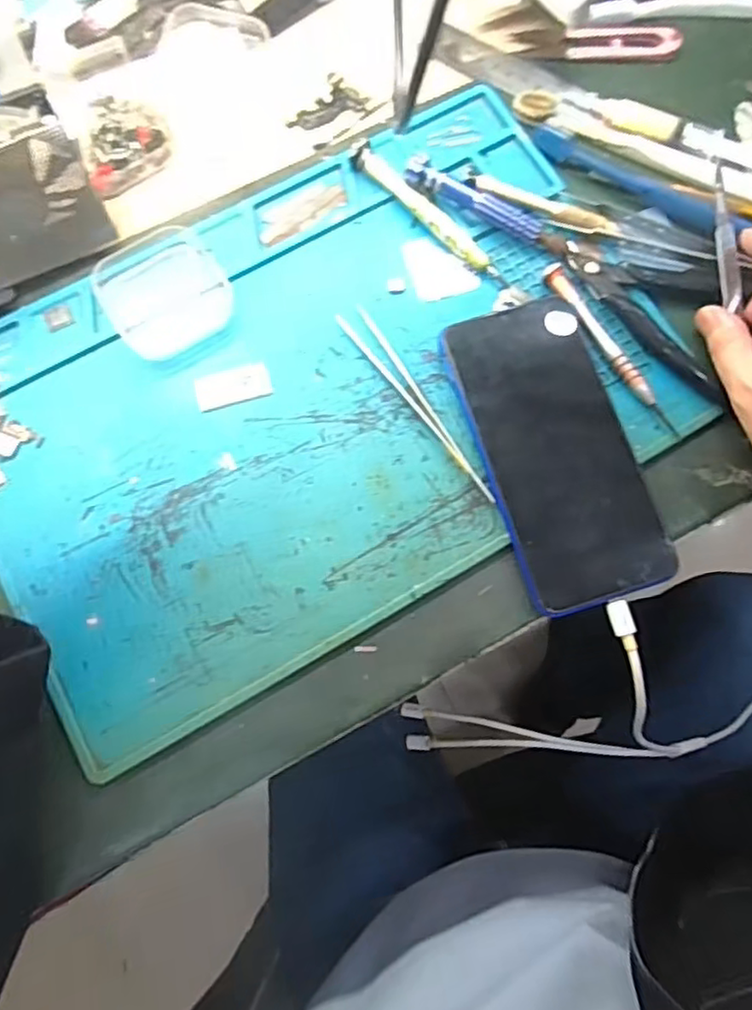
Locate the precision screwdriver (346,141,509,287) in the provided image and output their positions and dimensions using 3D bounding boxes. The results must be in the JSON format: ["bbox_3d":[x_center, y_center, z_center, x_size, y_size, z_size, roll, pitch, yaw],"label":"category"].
[{"bbox_3d":[0.030,-0.163,0.372,0.117,0.016,0.012,44,80,9],"label":"precision screwdriver"}]

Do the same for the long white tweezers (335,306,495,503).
[{"bbox_3d":[0.023,-0.057,0.355,0.016,0.007,0.131,-35,79,-8],"label":"long white tweezers"}]

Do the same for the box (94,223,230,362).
[{"bbox_3d":[-0.117,-0.119,0.365,0.063,0.014,0.072,-33,79,-8],"label":"box"}]

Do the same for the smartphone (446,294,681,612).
[{"bbox_3d":[0.094,-0.029,0.345,0.074,0.014,0.160,-17,77,-4],"label":"smartphone"}]

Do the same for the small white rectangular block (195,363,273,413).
[{"bbox_3d":[-0.078,-0.065,0.358,0.039,0.004,0.019,-17,77,-4],"label":"small white rectangular block"}]

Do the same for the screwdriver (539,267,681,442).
[{"bbox_3d":[0.129,-0.087,0.360,0.012,0.008,0.114,-33,79,-8],"label":"screwdriver"}]

